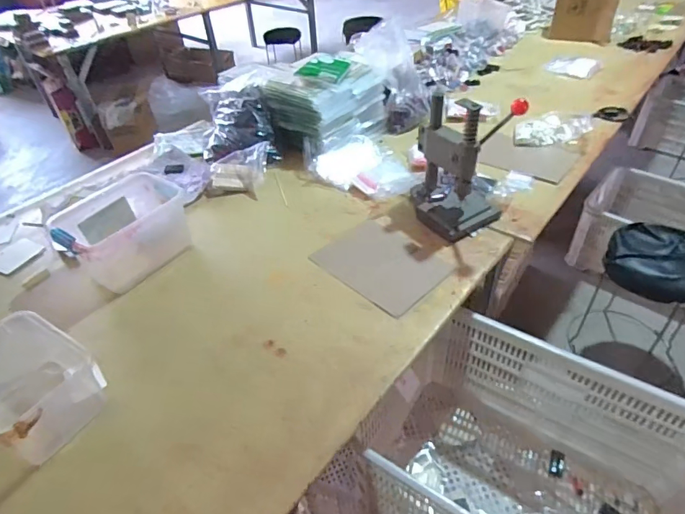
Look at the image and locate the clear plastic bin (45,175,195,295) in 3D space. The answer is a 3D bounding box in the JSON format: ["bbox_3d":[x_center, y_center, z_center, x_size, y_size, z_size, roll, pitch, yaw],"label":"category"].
[{"bbox_3d":[-0.513,-0.065,1.084,0.263,0.154,0.228,-35,50,-29],"label":"clear plastic bin"}]

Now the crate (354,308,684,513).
[{"bbox_3d":[0.378,0.430,0.933,0.588,0.316,0.433,22,49,27],"label":"crate"}]

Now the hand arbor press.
[{"bbox_3d":[0.270,-0.227,1.095,0.187,0.272,0.220,-25,46,-21],"label":"hand arbor press"}]

